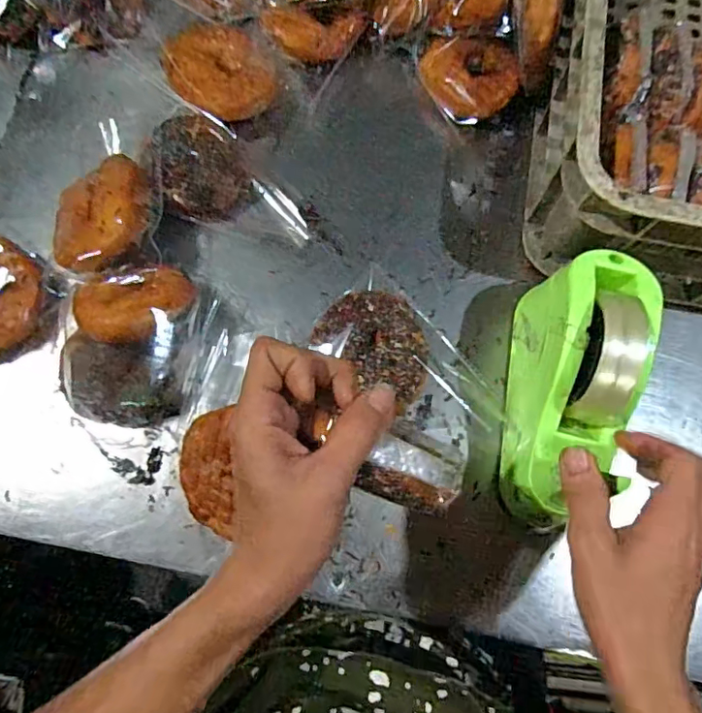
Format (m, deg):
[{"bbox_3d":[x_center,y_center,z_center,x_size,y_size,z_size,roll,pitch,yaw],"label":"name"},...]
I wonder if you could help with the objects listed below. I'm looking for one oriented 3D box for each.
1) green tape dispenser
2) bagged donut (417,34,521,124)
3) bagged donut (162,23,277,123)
[{"bbox_3d":[0.167,0.021,0.415,0.069,0.121,0.194,16,76,3],"label":"green tape dispenser"},{"bbox_3d":[0.117,-0.277,0.549,0.092,0.034,0.077,44,97,9],"label":"bagged donut"},{"bbox_3d":[-0.123,-0.269,0.516,0.092,0.029,0.091,-23,77,-7],"label":"bagged donut"}]

